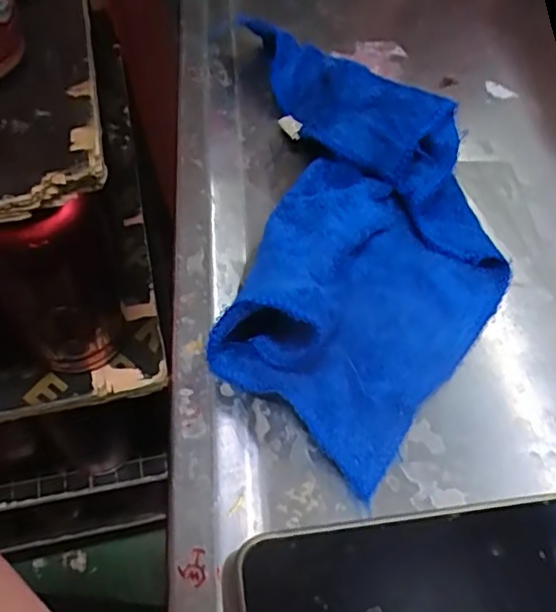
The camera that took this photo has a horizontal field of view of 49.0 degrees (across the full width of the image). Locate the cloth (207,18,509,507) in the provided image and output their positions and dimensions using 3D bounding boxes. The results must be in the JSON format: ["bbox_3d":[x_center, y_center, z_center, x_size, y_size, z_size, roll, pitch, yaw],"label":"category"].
[{"bbox_3d":[0.048,-0.062,0.334,0.152,0.043,0.310,6,56,3],"label":"cloth"}]

